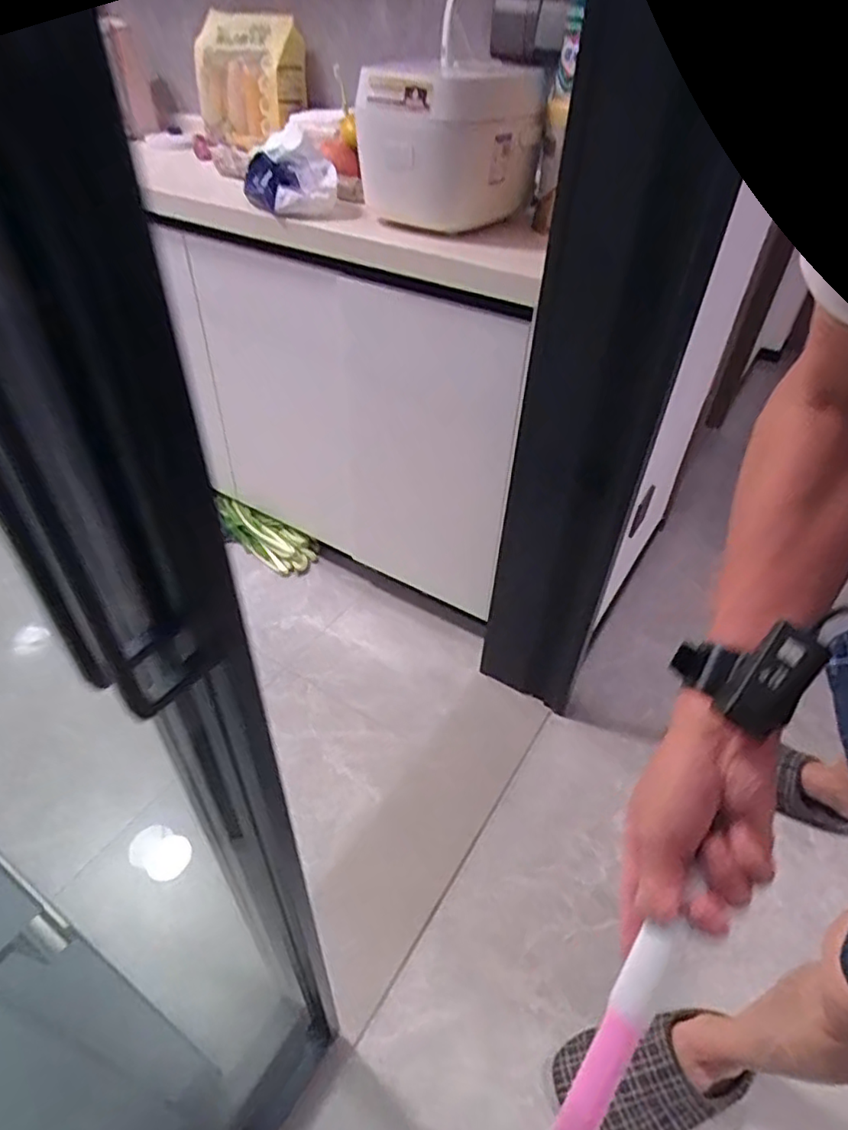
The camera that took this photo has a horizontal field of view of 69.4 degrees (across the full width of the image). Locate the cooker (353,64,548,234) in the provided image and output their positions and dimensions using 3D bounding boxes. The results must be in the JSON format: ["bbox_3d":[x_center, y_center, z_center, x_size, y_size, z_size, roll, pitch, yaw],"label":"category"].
[{"bbox_3d":[0.045,-0.690,1.010,0.281,0.205,0.215,8,42,5],"label":"cooker"}]

